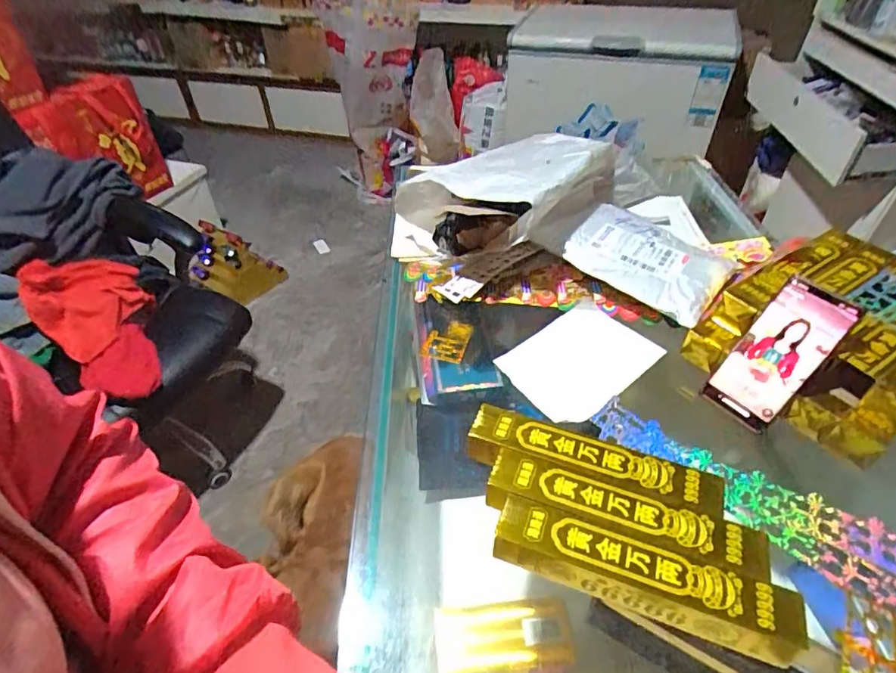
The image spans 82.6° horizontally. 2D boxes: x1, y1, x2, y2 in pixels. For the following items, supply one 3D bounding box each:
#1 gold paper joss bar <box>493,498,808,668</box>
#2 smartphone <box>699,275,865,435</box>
[{"bbox_3d":[0.154,0.194,0.418,0.228,0.040,0.045,14,46,16],"label":"gold paper joss bar"},{"bbox_3d":[0.344,0.022,0.532,0.075,0.158,0.012,40,25,29],"label":"smartphone"}]

